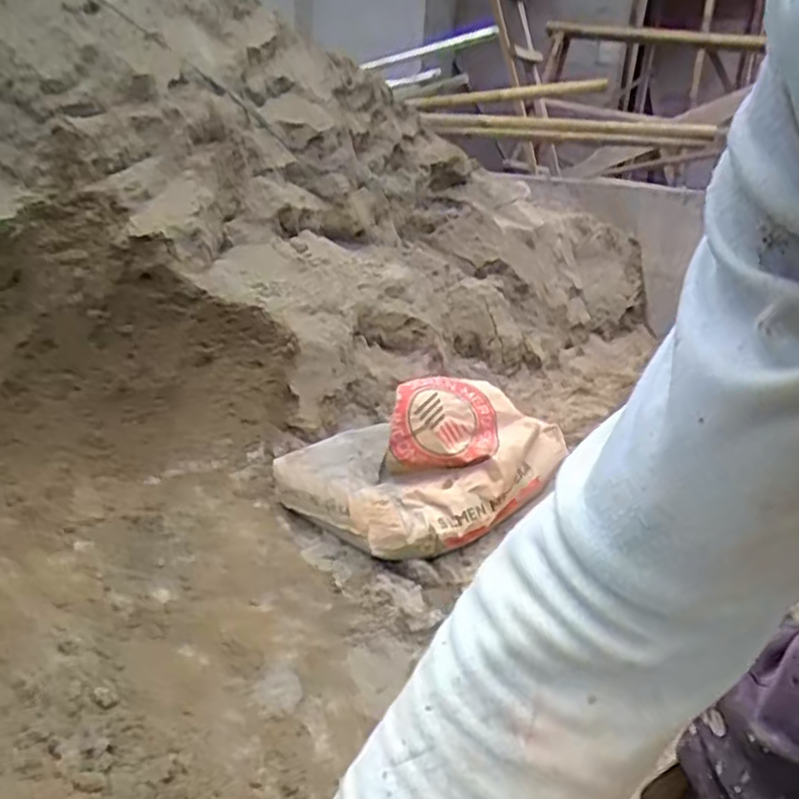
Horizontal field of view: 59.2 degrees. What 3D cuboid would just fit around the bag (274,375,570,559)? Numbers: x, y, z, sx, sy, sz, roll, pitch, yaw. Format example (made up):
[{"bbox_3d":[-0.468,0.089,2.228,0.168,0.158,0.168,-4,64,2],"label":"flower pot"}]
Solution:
[{"bbox_3d":[0.058,0.087,1.450,0.517,0.226,0.378,-12,26,-37],"label":"bag"}]

